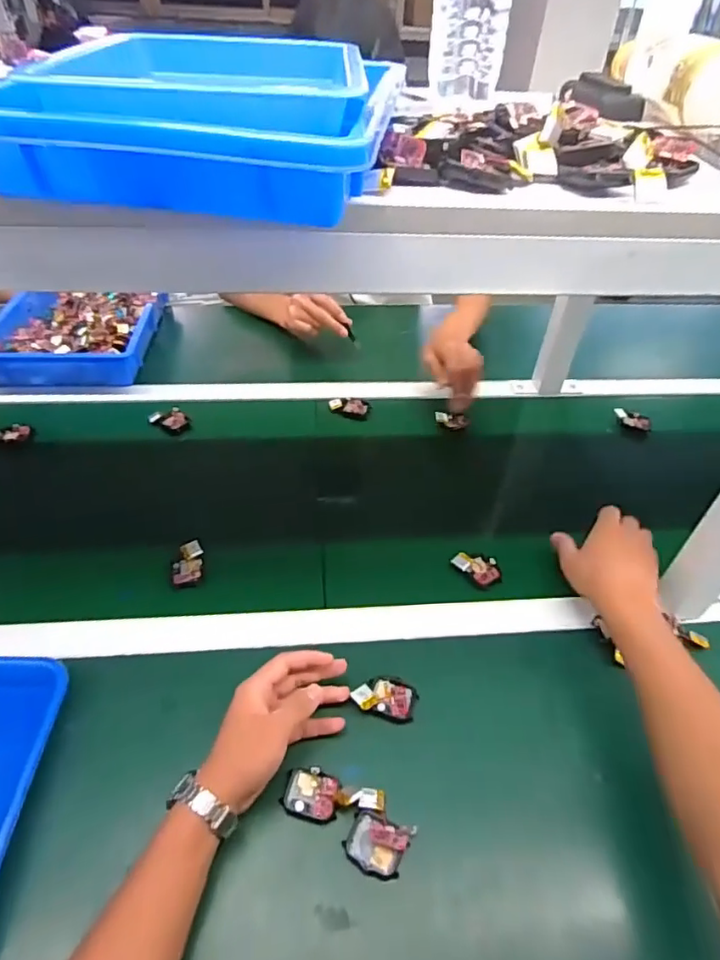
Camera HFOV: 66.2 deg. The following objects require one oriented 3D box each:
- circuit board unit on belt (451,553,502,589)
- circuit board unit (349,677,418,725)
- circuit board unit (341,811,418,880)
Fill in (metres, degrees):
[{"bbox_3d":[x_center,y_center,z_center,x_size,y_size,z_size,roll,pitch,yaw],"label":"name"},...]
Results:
[{"bbox_3d":[0.143,0.104,0.661,0.056,0.013,0.041,37,54,23],"label":"circuit board unit on belt"},{"bbox_3d":[0.026,0.208,0.534,0.057,0.015,0.041,11,44,9],"label":"circuit board unit"},{"bbox_3d":[0.015,0.295,0.450,0.048,0.014,0.042,18,46,16],"label":"circuit board unit"}]

